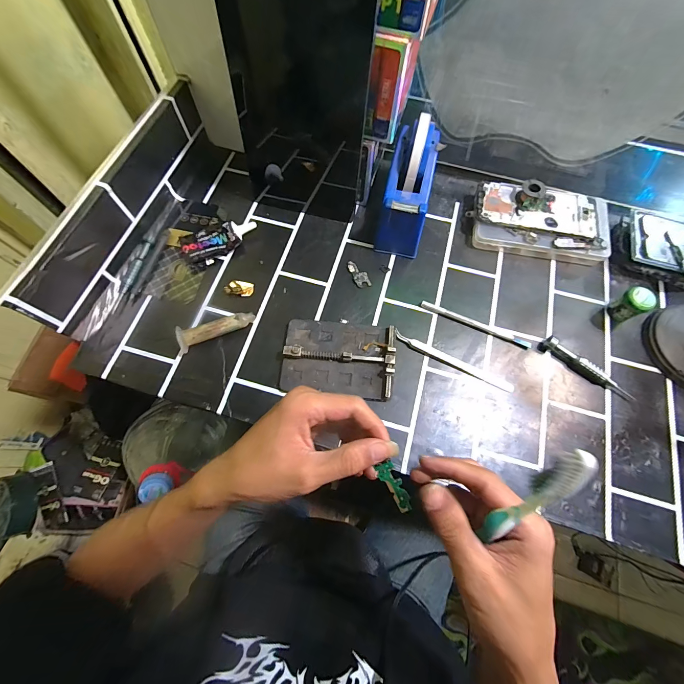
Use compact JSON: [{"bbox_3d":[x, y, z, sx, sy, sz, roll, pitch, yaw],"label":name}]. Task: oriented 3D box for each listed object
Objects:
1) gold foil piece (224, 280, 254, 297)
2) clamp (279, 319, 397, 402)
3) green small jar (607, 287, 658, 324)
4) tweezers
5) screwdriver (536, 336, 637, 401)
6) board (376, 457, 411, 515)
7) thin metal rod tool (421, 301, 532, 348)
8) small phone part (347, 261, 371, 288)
[{"bbox_3d":[-0.131,-0.069,0.408,0.032,0.010,0.020,10,71,2],"label":"gold foil piece"},{"bbox_3d":[-0.004,0.017,0.371,0.125,0.021,0.085,6,71,1],"label":"clamp"},{"bbox_3d":[0.350,-0.045,0.390,0.030,0.044,0.030,0,71,-1],"label":"green small jar"},{"bbox_3d":[0.132,0.022,0.380,0.148,0.008,0.013,25,72,7],"label":"tweezers"},{"bbox_3d":[0.288,0.033,0.374,0.112,0.015,0.015,38,74,11],"label":"screwdriver"},{"bbox_3d":[0.039,0.107,0.234,0.012,0.005,0.038,-29,91,-11],"label":"board"},{"bbox_3d":[0.165,-0.022,0.393,0.138,0.009,0.011,22,72,7],"label":"thin metal rod tool"},{"bbox_3d":[0.022,-0.090,0.420,0.019,0.004,0.042,-22,73,-9],"label":"small phone part"}]

